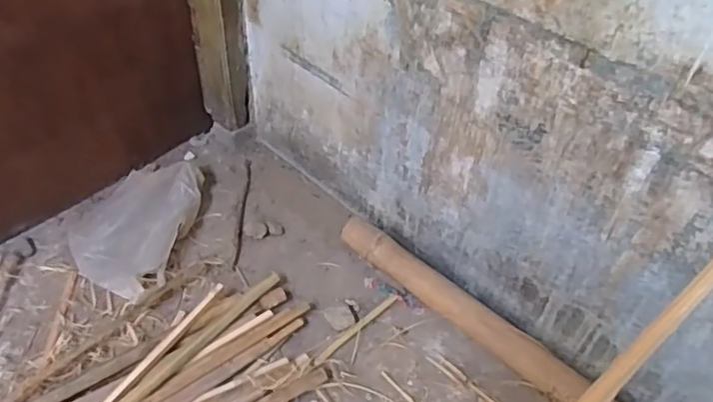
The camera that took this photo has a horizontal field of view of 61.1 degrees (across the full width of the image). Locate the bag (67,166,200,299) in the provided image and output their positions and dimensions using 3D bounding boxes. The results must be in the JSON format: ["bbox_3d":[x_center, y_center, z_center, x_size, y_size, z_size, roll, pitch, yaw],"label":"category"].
[{"bbox_3d":[-0.461,0.042,1.236,0.243,0.078,0.323,14,47,10],"label":"bag"}]

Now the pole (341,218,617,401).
[{"bbox_3d":[0.302,0.276,1.062,0.844,0.065,0.074,35,54,26],"label":"pole"}]

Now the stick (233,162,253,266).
[{"bbox_3d":[-0.247,0.014,1.324,0.017,0.010,0.317,0,47,-4],"label":"stick"}]

